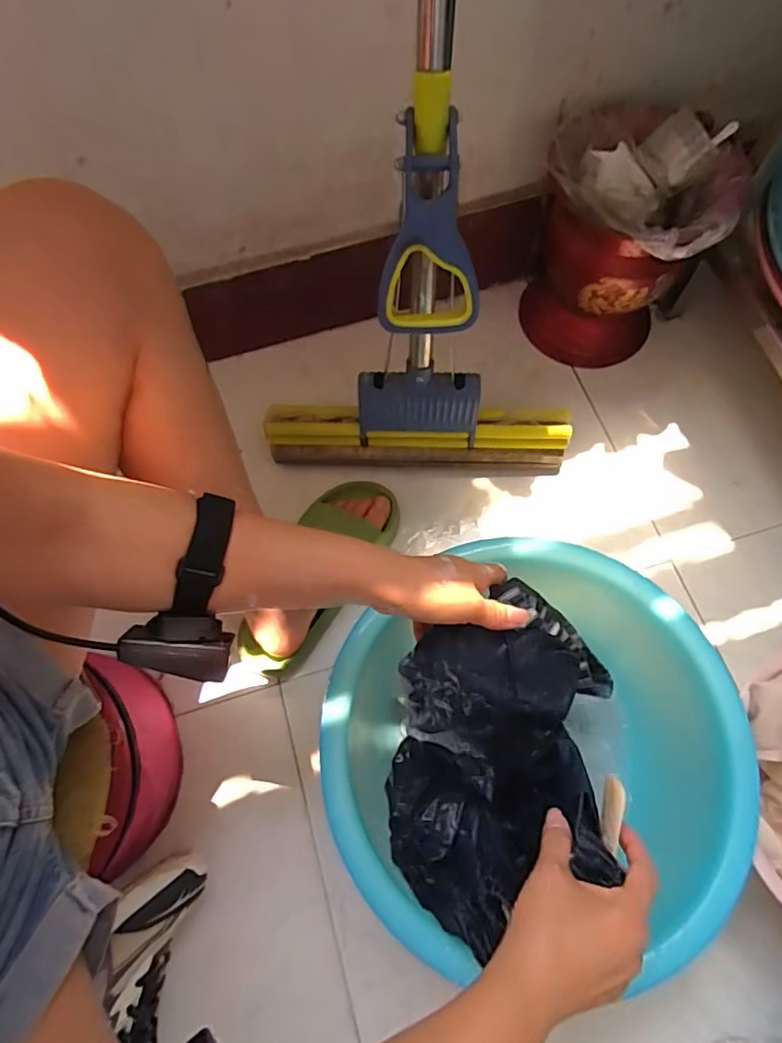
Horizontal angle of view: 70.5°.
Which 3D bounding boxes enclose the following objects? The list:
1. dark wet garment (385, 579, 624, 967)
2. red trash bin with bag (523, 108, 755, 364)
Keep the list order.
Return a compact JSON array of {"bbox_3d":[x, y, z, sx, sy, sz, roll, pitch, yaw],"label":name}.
[{"bbox_3d":[0.084,0.203,0.482,0.173,0.179,0.262,23,71,10],"label":"dark wet garment"},{"bbox_3d":[0.282,-0.337,0.707,0.205,0.244,0.174,22,71,10],"label":"red trash bin with bag"}]

